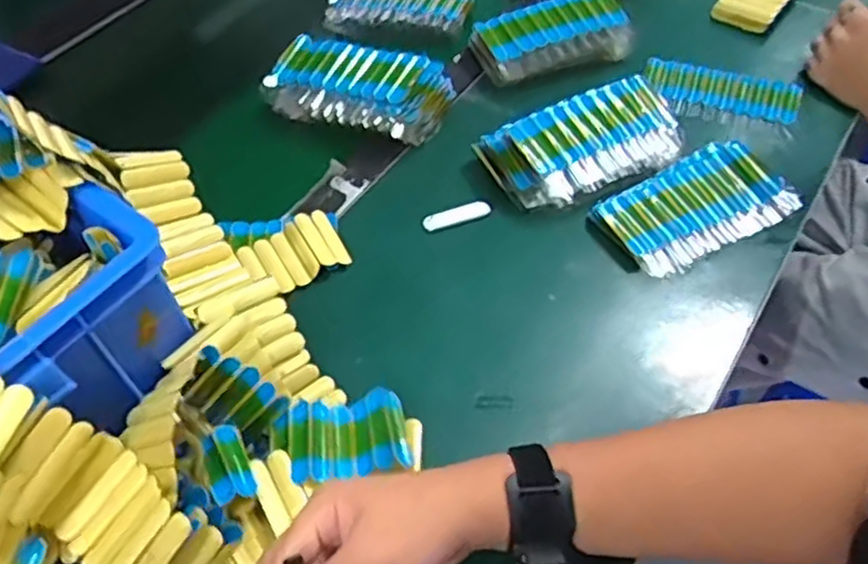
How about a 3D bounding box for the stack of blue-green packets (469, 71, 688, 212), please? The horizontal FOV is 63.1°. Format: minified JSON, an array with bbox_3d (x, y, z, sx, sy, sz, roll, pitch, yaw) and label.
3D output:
[{"bbox_3d":[0.141,-0.130,0.656,0.183,0.041,0.101,-21,55,-14],"label":"stack of blue-green packets"}]

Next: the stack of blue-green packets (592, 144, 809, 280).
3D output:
[{"bbox_3d":[0.234,-0.066,0.624,0.168,0.025,0.099,-26,57,-17],"label":"stack of blue-green packets"}]

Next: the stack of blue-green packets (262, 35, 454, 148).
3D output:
[{"bbox_3d":[-0.081,-0.197,0.708,0.184,0.048,0.102,13,54,10],"label":"stack of blue-green packets"}]

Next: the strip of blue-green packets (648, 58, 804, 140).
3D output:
[{"bbox_3d":[0.295,-0.193,0.727,0.150,0.019,0.074,14,55,11],"label":"strip of blue-green packets"}]

